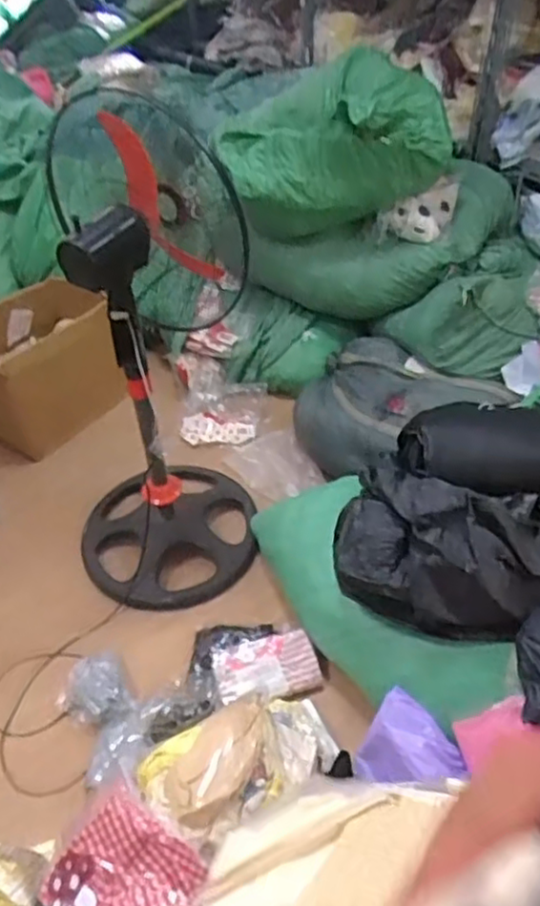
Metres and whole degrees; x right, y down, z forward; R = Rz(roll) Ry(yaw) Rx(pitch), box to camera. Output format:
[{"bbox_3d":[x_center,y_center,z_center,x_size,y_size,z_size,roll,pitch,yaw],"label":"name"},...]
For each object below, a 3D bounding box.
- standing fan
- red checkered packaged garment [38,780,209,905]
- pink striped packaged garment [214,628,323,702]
[{"bbox_3d":[-0.298,-0.121,1.522,0.374,1.004,0.403,-17,46,-13],"label":"standing fan"},{"bbox_3d":[-0.226,0.680,1.088,0.271,0.056,0.196,27,53,28],"label":"red checkered packaged garment"},{"bbox_3d":[-0.006,0.473,1.527,0.228,0.051,0.134,-9,45,-5],"label":"pink striped packaged garment"}]

